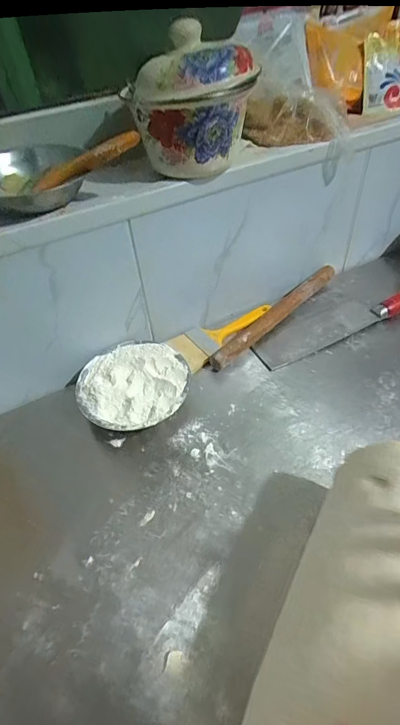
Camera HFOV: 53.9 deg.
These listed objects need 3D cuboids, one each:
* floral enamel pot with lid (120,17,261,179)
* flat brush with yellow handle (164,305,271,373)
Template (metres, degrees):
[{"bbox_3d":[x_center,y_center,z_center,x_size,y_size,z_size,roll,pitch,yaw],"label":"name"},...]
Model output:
[{"bbox_3d":[-0.014,-0.295,0.458,0.131,0.125,0.109,-25,50,-18],"label":"floral enamel pot with lid"},{"bbox_3d":[0.038,-0.053,0.637,0.174,0.016,0.067,-33,53,-24],"label":"flat brush with yellow handle"}]

